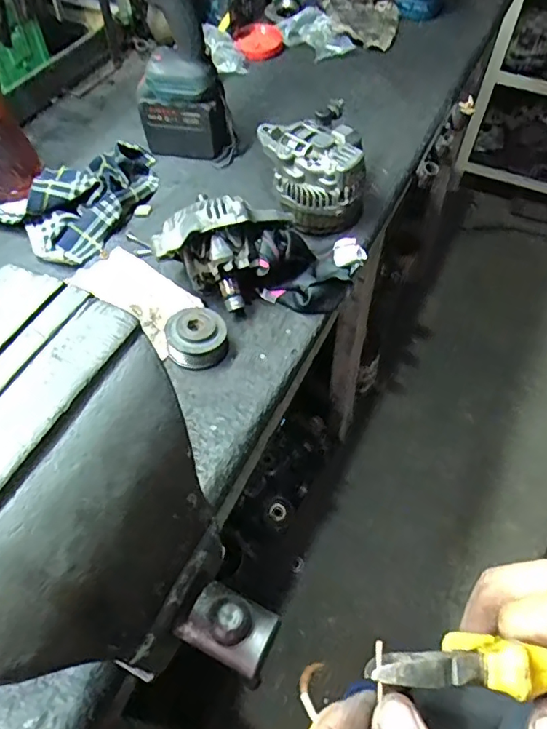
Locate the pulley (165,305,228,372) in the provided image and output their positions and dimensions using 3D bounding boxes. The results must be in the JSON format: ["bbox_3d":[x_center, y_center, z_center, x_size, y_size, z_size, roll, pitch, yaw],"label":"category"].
[{"bbox_3d":[-0.087,-0.030,0.601,0.067,0.034,0.062,0,55,0],"label":"pulley"}]

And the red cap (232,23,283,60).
[{"bbox_3d":[-0.026,-0.595,0.990,0.092,0.044,0.059,-4,55,-3],"label":"red cap"}]

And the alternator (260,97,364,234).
[{"bbox_3d":[0.056,-0.252,0.705,0.138,0.113,0.136,-3,55,-3],"label":"alternator"}]

